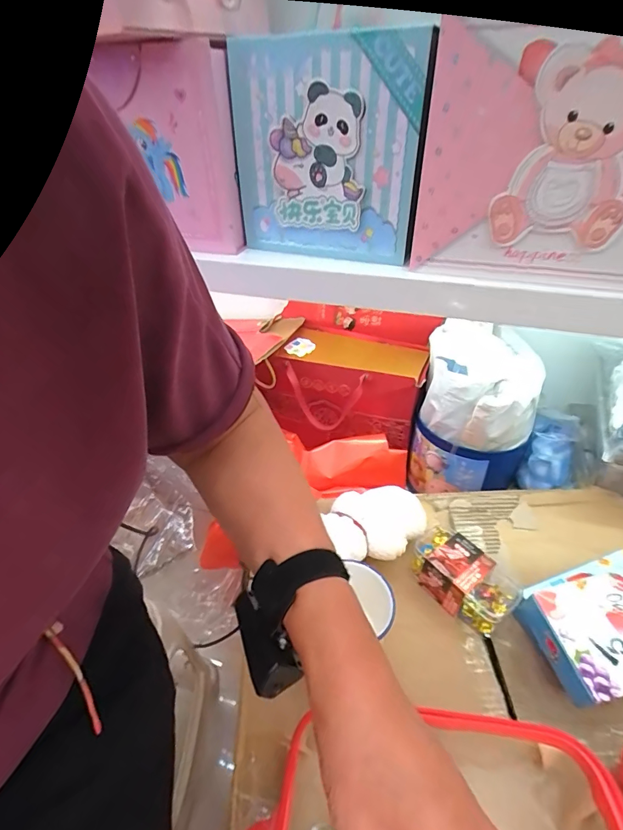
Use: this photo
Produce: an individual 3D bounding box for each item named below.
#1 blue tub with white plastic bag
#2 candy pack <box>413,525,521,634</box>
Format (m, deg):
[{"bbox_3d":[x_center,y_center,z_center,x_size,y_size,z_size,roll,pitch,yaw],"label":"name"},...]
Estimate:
[{"bbox_3d":[0.263,0.004,0.683,0.170,0.267,0.140,13,40,17],"label":"blue tub with white plastic bag"},{"bbox_3d":[0.176,0.193,0.492,0.063,0.055,0.117,-27,45,-30],"label":"candy pack"}]

